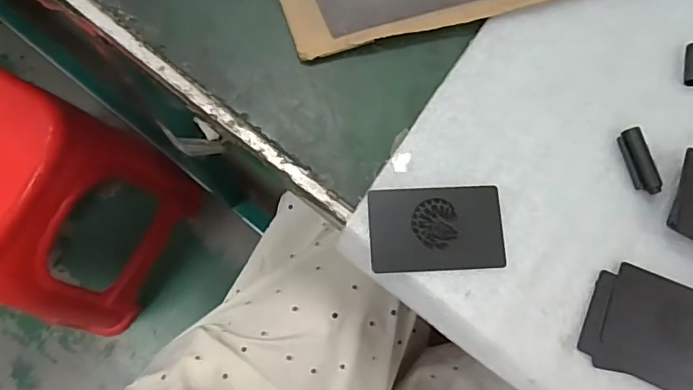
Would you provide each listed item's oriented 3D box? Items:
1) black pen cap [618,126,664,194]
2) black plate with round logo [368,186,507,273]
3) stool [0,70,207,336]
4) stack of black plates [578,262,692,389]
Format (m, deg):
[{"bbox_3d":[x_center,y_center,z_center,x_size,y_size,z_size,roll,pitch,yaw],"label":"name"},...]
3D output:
[{"bbox_3d":[0.194,-0.022,0.339,0.014,0.010,0.045,-14,77,-4],"label":"black pen cap"},{"bbox_3d":[0.058,0.021,0.328,0.084,0.004,0.053,-2,77,-1],"label":"black plate with round logo"},{"bbox_3d":[-0.511,0.015,0.855,0.311,0.423,0.327,27,75,5],"label":"stool"},{"bbox_3d":[0.197,0.085,0.313,0.099,0.004,0.064,20,77,4],"label":"stack of black plates"}]

